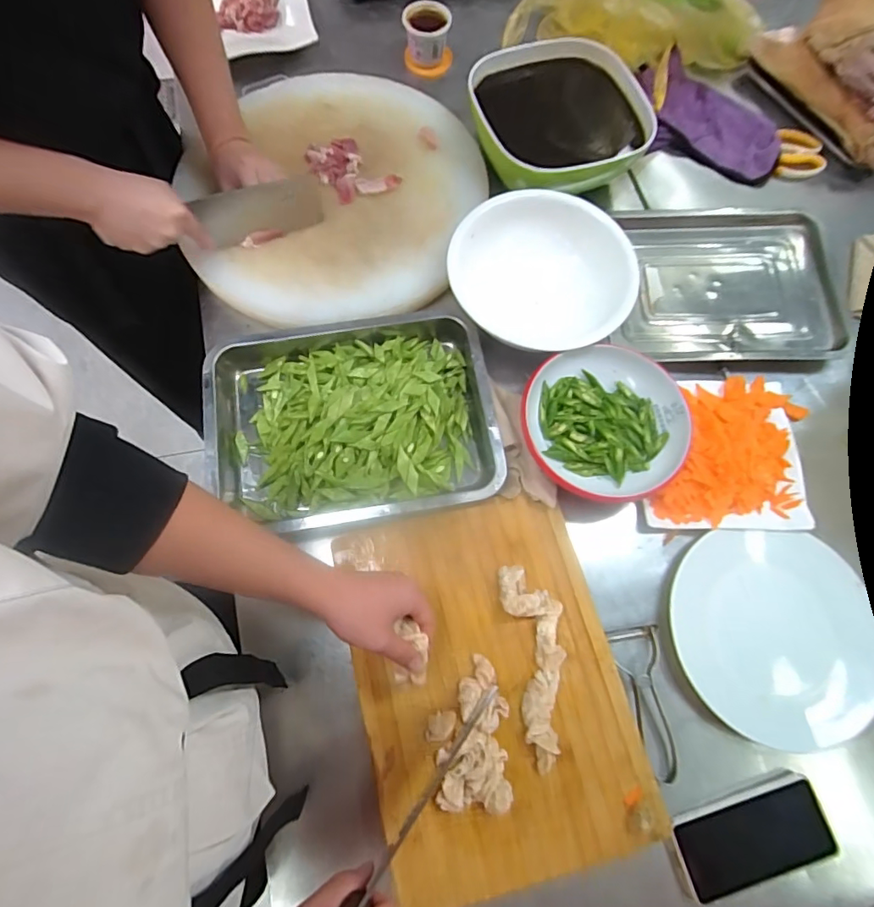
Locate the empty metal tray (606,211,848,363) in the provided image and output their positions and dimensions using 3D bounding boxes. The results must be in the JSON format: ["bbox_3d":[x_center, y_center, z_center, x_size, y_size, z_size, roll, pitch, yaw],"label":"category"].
[{"bbox_3d":[0.402,-0.245,0.711,0.327,0.039,0.253,0,72,-2],"label":"empty metal tray"}]

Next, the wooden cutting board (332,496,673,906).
[{"bbox_3d":[0.053,0.246,0.543,0.275,0.046,0.376,-15,73,-6],"label":"wooden cutting board"}]

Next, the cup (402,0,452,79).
[{"bbox_3d":[-0.016,-0.698,0.833,0.080,0.080,0.074,-5,73,-3],"label":"cup"}]

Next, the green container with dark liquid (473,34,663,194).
[{"bbox_3d":[0.182,-0.502,0.772,0.263,0.106,0.263,0,72,-1],"label":"green container with dark liquid"}]

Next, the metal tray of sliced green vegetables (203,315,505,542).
[{"bbox_3d":[-0.107,-0.038,0.633,0.351,0.059,0.266,-9,73,-4],"label":"metal tray of sliced green vegetables"}]

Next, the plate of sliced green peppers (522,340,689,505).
[{"bbox_3d":[0.210,-0.035,0.623,0.194,0.045,0.191,0,72,-1],"label":"plate of sliced green peppers"}]

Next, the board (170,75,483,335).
[{"bbox_3d":[-0.149,-0.381,0.734,0.427,0.049,0.444,0,72,-1],"label":"board"}]

